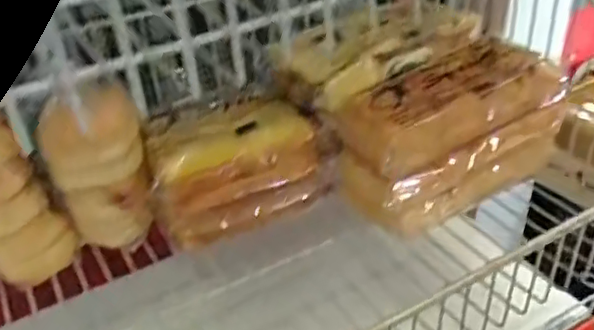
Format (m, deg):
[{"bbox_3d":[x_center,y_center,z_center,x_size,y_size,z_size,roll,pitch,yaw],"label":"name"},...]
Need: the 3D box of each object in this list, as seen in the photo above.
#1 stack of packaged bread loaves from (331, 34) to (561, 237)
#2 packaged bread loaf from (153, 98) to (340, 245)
[{"bbox_3d":[0.152,-0.047,0.635,0.232,0.129,0.141,-22,40,-22],"label":"stack of packaged bread loaves"},{"bbox_3d":[-0.049,0.008,0.613,0.189,0.099,0.062,-20,39,-20],"label":"packaged bread loaf"}]

